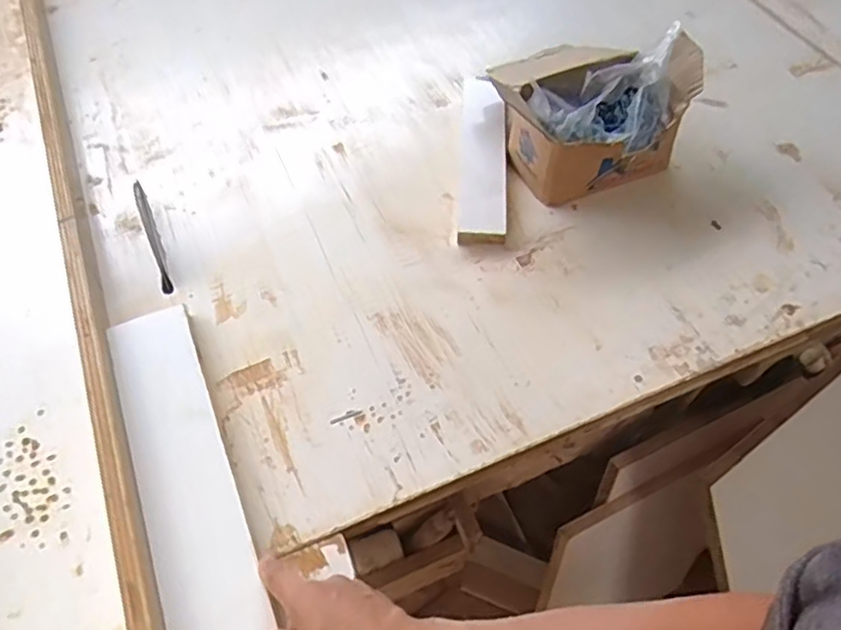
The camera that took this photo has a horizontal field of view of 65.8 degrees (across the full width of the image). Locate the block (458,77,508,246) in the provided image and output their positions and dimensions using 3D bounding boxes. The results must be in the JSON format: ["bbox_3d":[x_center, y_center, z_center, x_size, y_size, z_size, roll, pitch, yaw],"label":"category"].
[{"bbox_3d":[0.071,-0.186,0.744,0.052,0.020,0.264,3,55,3],"label":"block"}]

